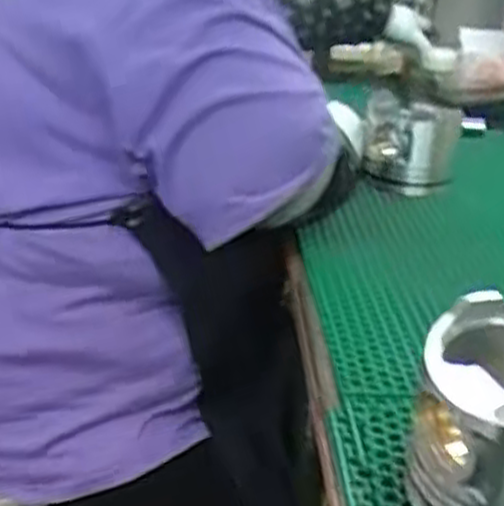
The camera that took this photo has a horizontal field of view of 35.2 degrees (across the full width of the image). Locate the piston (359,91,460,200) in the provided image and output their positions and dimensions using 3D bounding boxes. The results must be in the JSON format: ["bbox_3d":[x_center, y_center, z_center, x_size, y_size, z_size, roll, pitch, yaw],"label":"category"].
[{"bbox_3d":[0.192,-0.129,0.976,0.107,0.104,0.107,8,24,9],"label":"piston"}]

